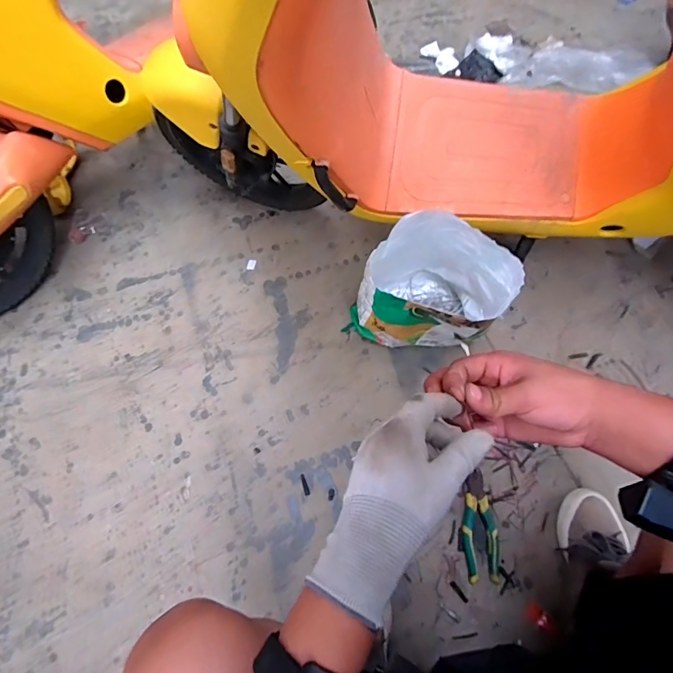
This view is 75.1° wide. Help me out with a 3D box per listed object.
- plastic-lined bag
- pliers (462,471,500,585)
[{"bbox_3d":[0.174,-0.080,0.810,0.225,0.241,0.211,39,70,16],"label":"plastic-lined bag"},{"bbox_3d":[0.251,0.331,0.764,0.056,0.025,0.172,2,64,0],"label":"pliers"}]

